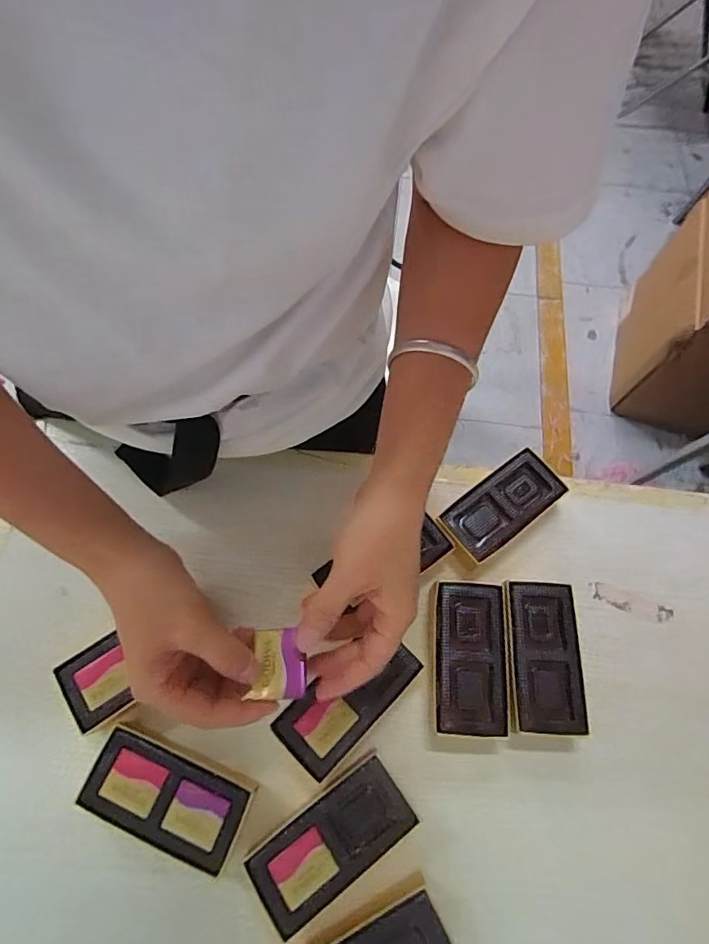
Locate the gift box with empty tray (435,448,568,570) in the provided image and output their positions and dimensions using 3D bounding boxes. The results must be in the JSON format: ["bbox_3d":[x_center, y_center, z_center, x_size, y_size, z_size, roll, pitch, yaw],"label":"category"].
[{"bbox_3d":[0.130,0.033,0.441,0.111,0.034,0.056,-35,73,-15],"label":"gift box with empty tray"}]

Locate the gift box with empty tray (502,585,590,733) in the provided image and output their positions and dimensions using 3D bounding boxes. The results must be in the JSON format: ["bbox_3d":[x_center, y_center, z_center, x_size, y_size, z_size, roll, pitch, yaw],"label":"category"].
[{"bbox_3d":[0.150,0.150,0.397,0.056,0.032,0.113,3,68,-1],"label":"gift box with empty tray"}]

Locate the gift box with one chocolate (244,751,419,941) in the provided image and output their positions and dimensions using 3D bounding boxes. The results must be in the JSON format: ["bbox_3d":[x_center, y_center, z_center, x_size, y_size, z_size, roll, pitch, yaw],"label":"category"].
[{"bbox_3d":[-0.015,0.257,0.344,0.112,0.037,0.054,-32,72,-14],"label":"gift box with one chocolate"}]

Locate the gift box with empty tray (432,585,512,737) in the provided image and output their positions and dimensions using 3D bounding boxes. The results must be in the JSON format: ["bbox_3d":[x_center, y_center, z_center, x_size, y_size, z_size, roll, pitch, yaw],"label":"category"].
[{"bbox_3d":[0.091,0.150,0.398,0.056,0.031,0.114,4,67,-1],"label":"gift box with empty tray"}]

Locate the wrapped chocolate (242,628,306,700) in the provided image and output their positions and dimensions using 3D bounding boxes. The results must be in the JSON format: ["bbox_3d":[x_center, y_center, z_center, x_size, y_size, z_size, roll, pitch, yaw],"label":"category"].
[{"bbox_3d":[-0.045,0.114,0.290,0.031,0.008,0.038,0,68,-2],"label":"wrapped chocolate"}]

